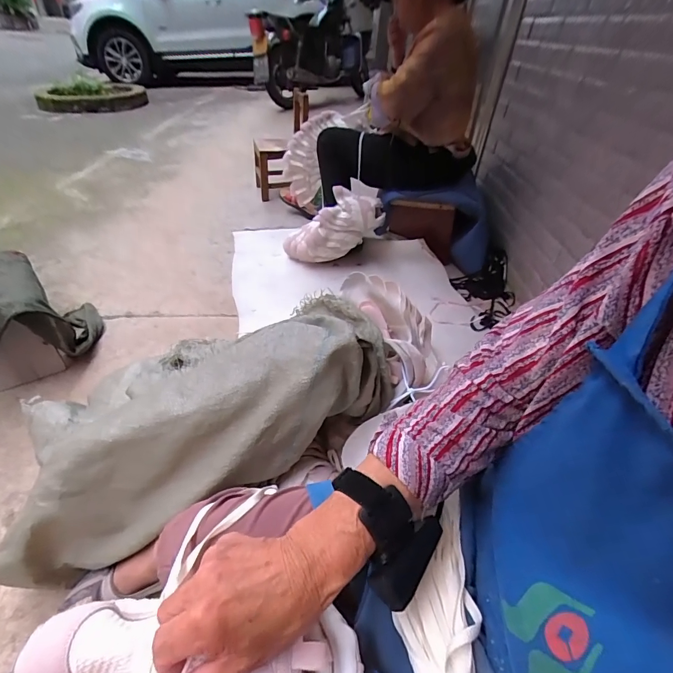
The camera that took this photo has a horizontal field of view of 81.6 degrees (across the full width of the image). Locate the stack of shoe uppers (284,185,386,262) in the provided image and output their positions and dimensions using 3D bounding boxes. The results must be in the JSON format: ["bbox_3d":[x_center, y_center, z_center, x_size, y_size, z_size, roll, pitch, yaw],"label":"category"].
[{"bbox_3d":[-0.035,-0.390,1.493,0.431,0.206,0.157,-25,29,29],"label":"stack of shoe uppers"}]

